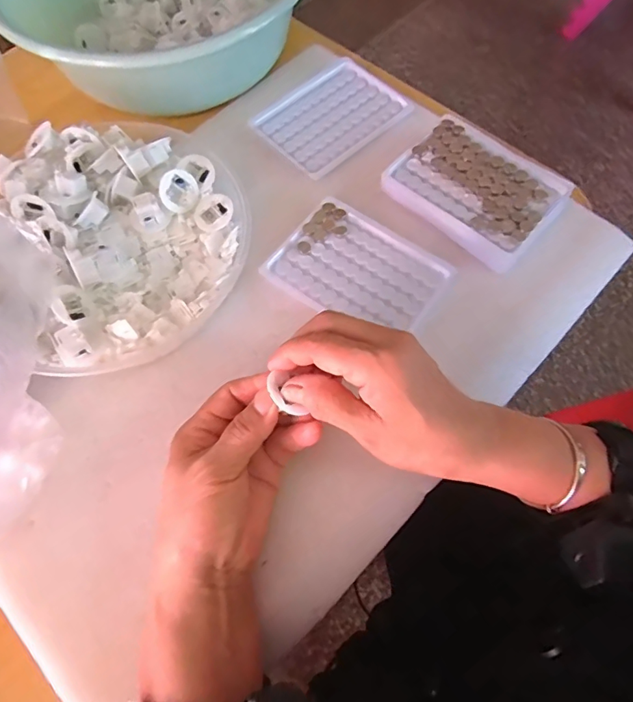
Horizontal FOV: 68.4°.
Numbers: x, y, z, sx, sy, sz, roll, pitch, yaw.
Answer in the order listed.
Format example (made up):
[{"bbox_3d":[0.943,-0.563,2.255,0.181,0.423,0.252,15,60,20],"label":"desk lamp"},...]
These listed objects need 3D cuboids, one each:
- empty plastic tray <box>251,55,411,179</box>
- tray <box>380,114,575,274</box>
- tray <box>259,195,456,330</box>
[{"bbox_3d":[0.013,-0.224,0.440,0.132,0.008,0.097,-41,73,-14],"label":"empty plastic tray"},{"bbox_3d":[0.134,-0.138,0.390,0.127,0.017,0.098,42,75,16],"label":"tray"},{"bbox_3d":[0.033,-0.066,0.376,0.126,0.006,0.094,36,73,14],"label":"tray"}]

